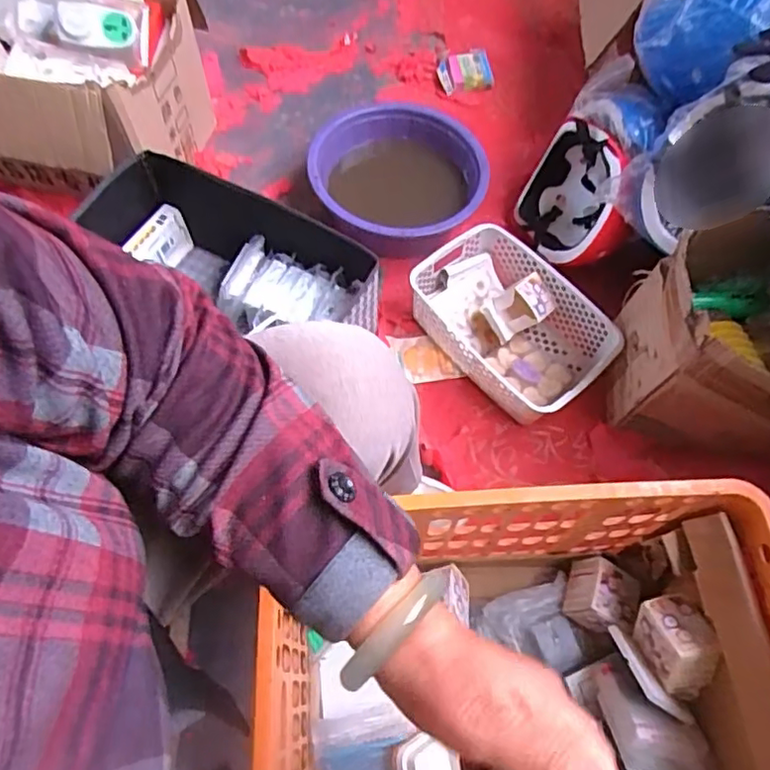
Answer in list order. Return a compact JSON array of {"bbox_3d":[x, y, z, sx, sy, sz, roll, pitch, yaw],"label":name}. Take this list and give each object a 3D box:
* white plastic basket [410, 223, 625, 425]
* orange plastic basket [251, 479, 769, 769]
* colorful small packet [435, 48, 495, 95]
[{"bbox_3d":[0.190,-0.091,0.918,0.199,0.094,0.298,-36,70,-18],"label":"white plastic basket"},{"bbox_3d":[0.133,0.330,0.583,0.467,0.265,0.397,-1,63,-2],"label":"orange plastic basket"},{"bbox_3d":[0.167,-0.643,1.241,0.112,0.026,0.090,-6,64,-5],"label":"colorful small packet"}]

